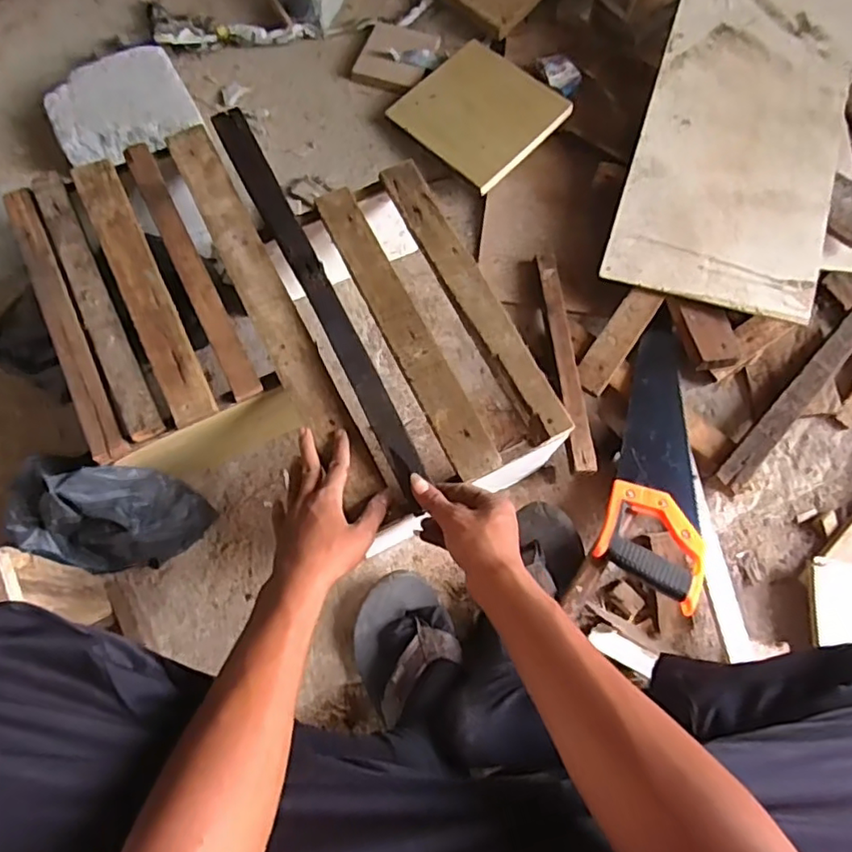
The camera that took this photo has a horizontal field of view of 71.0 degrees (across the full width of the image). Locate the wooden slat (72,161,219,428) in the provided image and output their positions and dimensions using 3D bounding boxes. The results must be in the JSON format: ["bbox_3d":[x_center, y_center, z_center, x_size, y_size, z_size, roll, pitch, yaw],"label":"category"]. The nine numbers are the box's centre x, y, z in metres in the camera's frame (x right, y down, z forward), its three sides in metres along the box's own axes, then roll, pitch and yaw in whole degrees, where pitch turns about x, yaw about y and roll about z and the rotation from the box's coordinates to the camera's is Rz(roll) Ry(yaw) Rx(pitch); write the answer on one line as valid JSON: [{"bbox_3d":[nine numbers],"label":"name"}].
[{"bbox_3d":[-0.319,-0.160,0.668,0.045,0.013,0.354,-26,75,-9],"label":"wooden slat"}]

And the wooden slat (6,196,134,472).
[{"bbox_3d":[-0.397,-0.119,0.650,0.034,0.011,0.351,-26,75,-9],"label":"wooden slat"}]

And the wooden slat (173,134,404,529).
[{"bbox_3d":[-0.172,-0.132,0.661,0.050,0.014,0.533,-27,74,-9],"label":"wooden slat"}]

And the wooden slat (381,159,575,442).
[{"bbox_3d":[0.051,-0.149,0.666,0.045,0.010,0.370,-25,72,-10],"label":"wooden slat"}]

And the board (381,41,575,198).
[{"bbox_3d":[0.083,-0.489,0.925,0.196,0.016,0.229,-43,70,-6],"label":"board"}]

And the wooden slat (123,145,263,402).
[{"bbox_3d":[-0.272,-0.185,0.684,0.030,0.014,0.361,-26,75,-9],"label":"wooden slat"}]

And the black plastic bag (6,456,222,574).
[{"bbox_3d":[-0.346,0.100,0.654,0.165,0.177,0.109,10,70,2],"label":"black plastic bag"}]

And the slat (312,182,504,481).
[{"bbox_3d":[-0.025,-0.110,0.647,0.045,0.008,0.366,-25,72,-10],"label":"slat"}]

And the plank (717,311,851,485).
[{"bbox_3d":[0.490,-0.042,0.778,0.034,0.024,0.326,41,74,12],"label":"plank"}]

